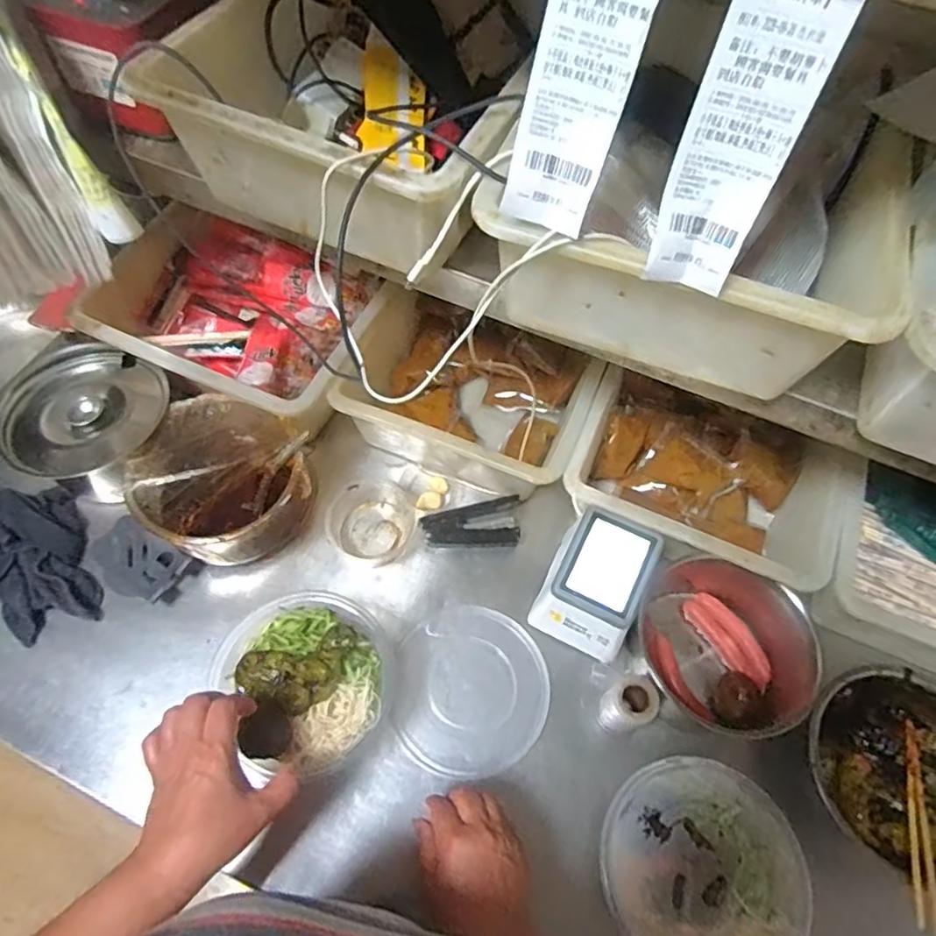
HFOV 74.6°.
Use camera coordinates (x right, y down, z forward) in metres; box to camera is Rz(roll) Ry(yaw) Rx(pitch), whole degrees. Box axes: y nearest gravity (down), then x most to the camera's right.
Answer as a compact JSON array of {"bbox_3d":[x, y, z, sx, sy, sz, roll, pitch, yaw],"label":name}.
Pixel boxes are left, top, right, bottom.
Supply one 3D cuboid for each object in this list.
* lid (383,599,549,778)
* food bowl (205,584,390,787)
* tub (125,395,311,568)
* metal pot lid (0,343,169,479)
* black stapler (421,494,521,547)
[{"bbox_3d":[0.001,0.230,0.641,0.159,0.013,0.164,1,60,-2],"label":"lid"},{"bbox_3d":[-0.155,0.204,0.599,0.152,0.082,0.165,1,60,-2],"label":"food bowl"},{"bbox_3d":[-0.266,0.024,0.685,0.166,0.107,0.163,1,60,-2],"label":"tub"},{"bbox_3d":[-0.428,-0.066,0.680,0.184,0.026,0.162,28,63,13],"label":"metal pot lid"},{"bbox_3d":[0.004,0.066,0.713,0.110,0.026,0.054,-5,61,-6],"label":"black stapler"}]

